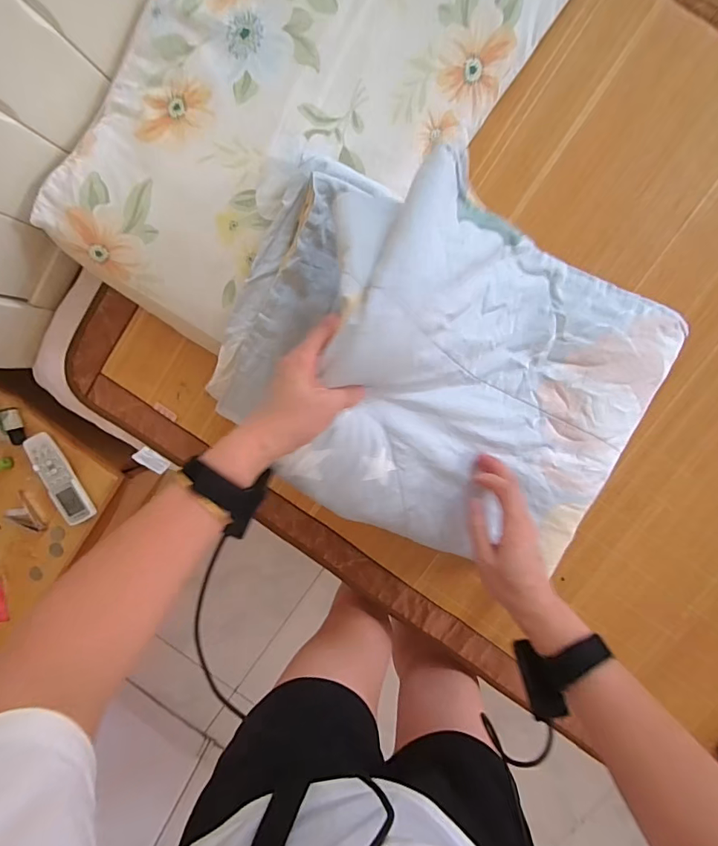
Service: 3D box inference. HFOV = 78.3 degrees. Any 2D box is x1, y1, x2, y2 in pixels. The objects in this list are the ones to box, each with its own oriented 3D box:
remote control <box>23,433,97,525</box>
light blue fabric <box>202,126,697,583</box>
[{"bbox_3d":[-0.489,0.092,0.715,0.056,0.015,0.155,-28,94,9],"label":"remote control"},{"bbox_3d":[0.091,-0.060,0.468,0.499,0.191,0.340,27,100,2],"label":"light blue fabric"}]

